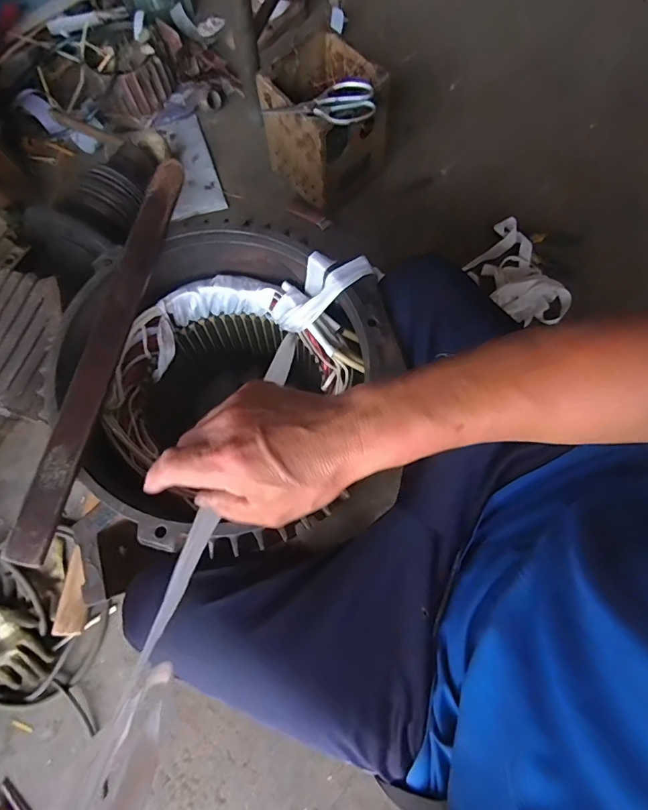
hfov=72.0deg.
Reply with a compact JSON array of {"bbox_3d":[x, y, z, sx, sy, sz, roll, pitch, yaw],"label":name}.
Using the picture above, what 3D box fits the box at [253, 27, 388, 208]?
[{"bbox_3d":[0.006,-0.590,0.939,0.205,0.209,0.221,-39,77,-9],"label":"box"}]

